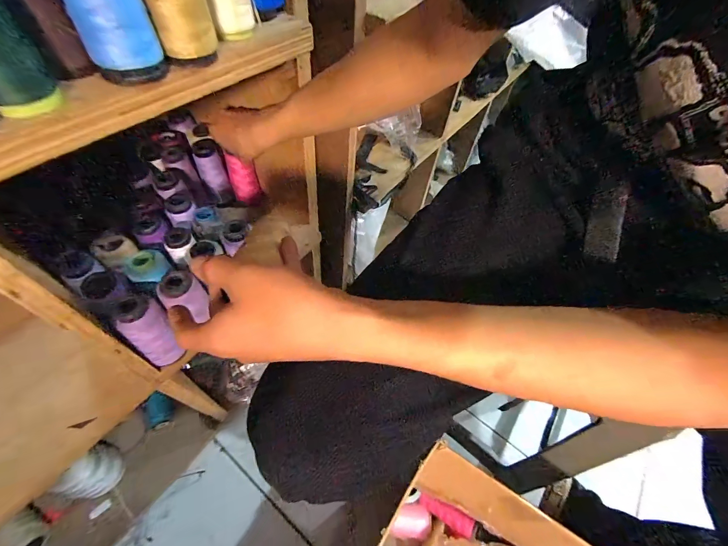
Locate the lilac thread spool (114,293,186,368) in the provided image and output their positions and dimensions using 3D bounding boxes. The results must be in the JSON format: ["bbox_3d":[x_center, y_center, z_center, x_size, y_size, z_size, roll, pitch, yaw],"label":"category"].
[{"bbox_3d":[-0.253,0.068,0.377,0.040,0.109,0.048,34,58,18],"label":"lilac thread spool"}]

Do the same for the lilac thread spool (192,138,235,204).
[{"bbox_3d":[-0.258,-0.171,0.541,0.038,0.097,0.034,-23,59,-20],"label":"lilac thread spool"}]

